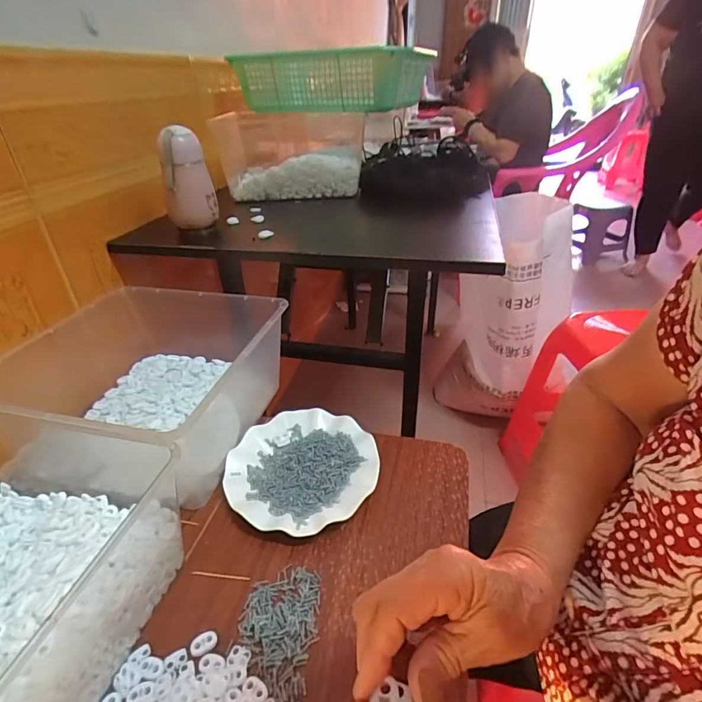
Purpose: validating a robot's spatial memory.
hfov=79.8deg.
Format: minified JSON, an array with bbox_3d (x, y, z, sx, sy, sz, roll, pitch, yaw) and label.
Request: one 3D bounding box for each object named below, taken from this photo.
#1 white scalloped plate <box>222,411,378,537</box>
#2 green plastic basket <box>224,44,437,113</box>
[{"bbox_3d":[-0.061,0.142,0.518,0.180,0.019,0.177,-1,33,1],"label":"white scalloped plate"},{"bbox_3d":[-0.054,-0.570,0.890,0.395,0.103,0.243,18,38,27],"label":"green plastic basket"}]

